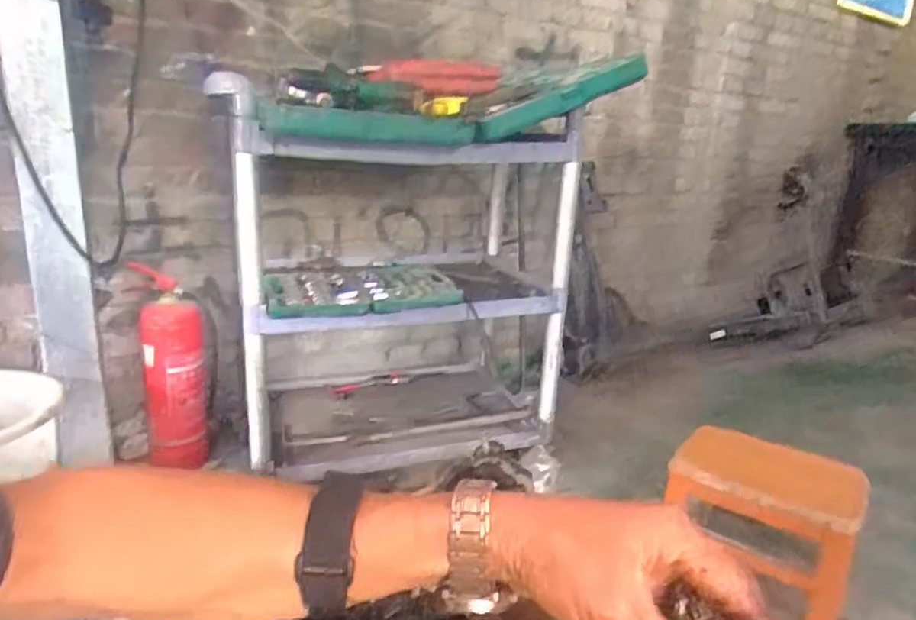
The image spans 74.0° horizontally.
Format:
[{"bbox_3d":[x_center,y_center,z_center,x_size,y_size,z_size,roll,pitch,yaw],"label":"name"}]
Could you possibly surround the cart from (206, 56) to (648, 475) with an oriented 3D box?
[{"bbox_3d":[-0.142,-0.136,1.496,0.798,0.791,0.678,-4,17,-21],"label":"cart"}]

